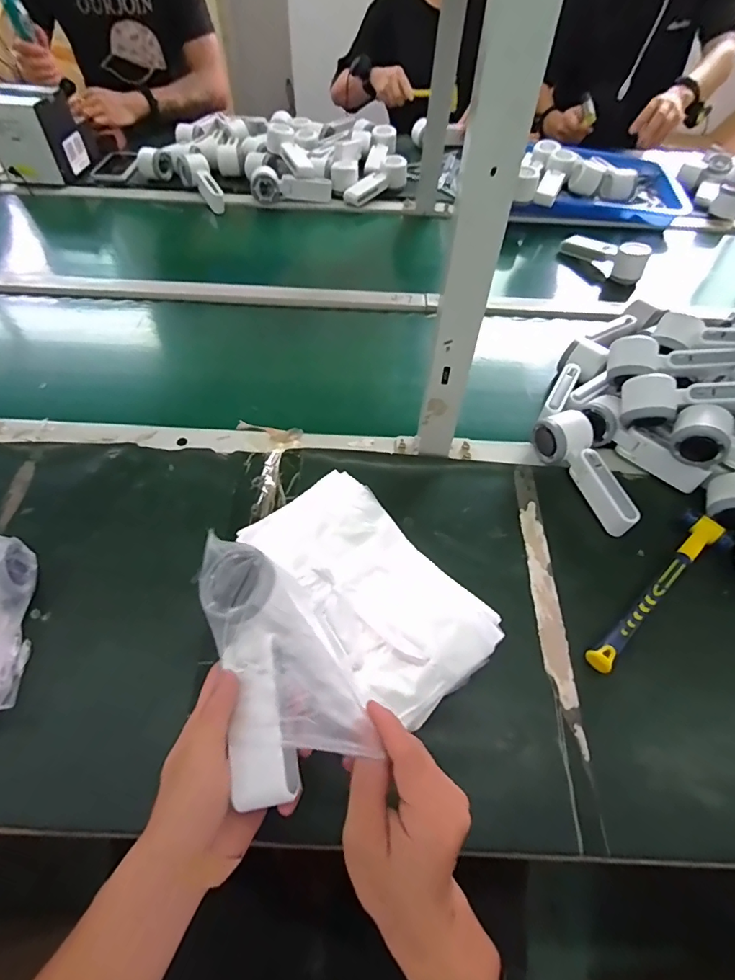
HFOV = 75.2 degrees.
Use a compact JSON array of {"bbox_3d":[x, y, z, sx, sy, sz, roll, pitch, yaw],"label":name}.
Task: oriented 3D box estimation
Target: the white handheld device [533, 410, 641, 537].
[{"bbox_3d":[0.268,-0.021,0.583,0.057,0.048,0.163,-17,57,-12],"label":"white handheld device"}]

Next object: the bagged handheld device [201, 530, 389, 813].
[{"bbox_3d":[-0.063,0.110,0.331,0.086,0.043,0.166,-17,57,-12],"label":"bagged handheld device"}]

